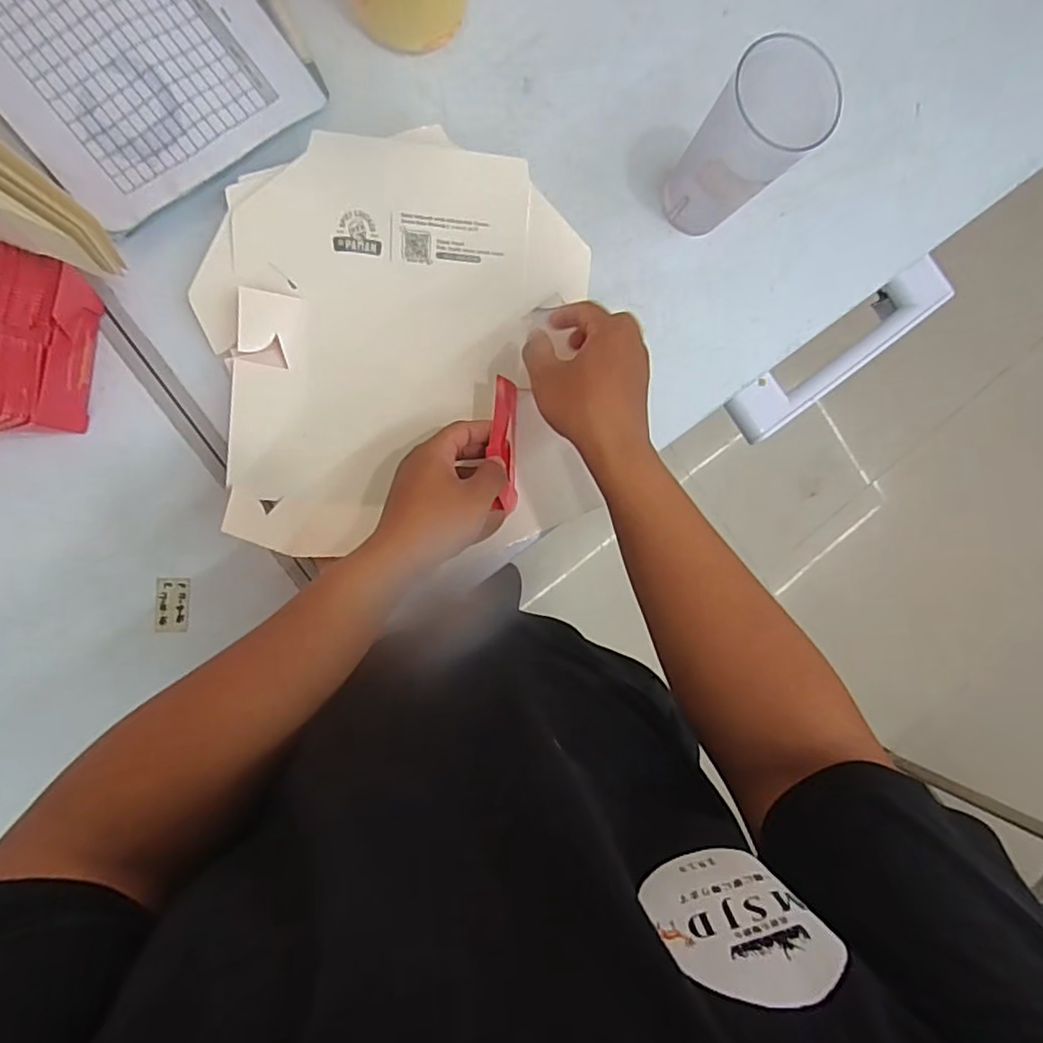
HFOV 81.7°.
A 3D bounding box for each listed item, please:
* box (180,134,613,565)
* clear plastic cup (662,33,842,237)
[{"bbox_3d":[-0.093,-0.135,0.502,0.308,0.061,0.314,1,89,-10],"label":"box"},{"bbox_3d":[0.182,-0.308,0.507,0.082,0.134,0.088,0,89,-10],"label":"clear plastic cup"}]

